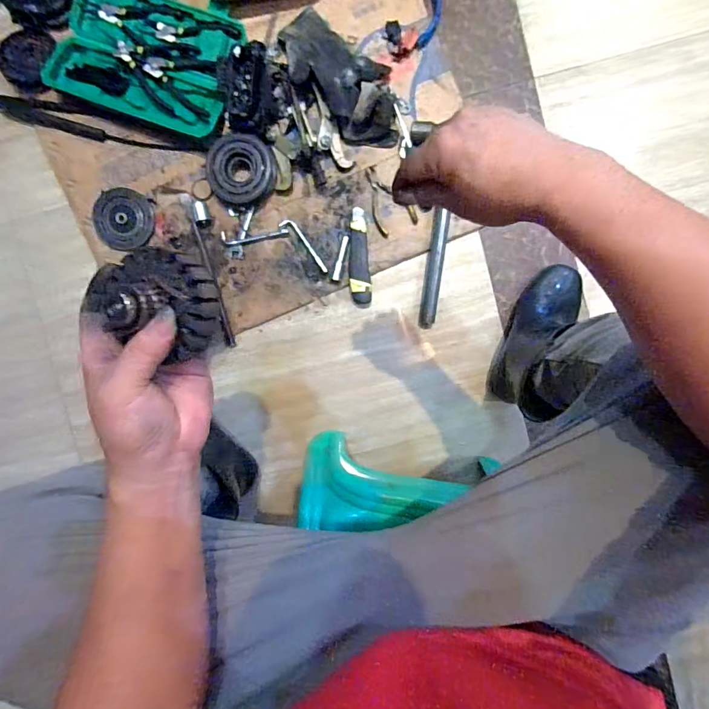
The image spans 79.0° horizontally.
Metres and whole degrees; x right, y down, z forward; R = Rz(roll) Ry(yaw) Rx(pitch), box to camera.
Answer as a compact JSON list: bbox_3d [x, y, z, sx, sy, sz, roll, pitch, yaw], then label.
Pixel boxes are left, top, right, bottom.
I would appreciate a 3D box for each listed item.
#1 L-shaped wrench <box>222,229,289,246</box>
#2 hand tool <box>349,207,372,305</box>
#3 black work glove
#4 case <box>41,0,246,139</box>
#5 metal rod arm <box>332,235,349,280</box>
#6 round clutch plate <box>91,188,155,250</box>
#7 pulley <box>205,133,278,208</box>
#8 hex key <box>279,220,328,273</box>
[{"bbox_3d":[-0.173,-0.207,0.746,0.116,0.004,0.024,-7,93,1],"label":"L-shaped wrench"},{"bbox_3d":[0.007,-0.168,0.737,0.035,0.016,0.160,-4,93,1],"label":"hand tool"},{"bbox_3d":[-0.019,-0.452,0.697,0.132,0.066,0.256,-44,92,3],"label":"black work glove"},{"bbox_3d":[-0.347,-0.503,0.710,0.298,0.033,0.212,21,93,-1],"label":"case"},{"bbox_3d":[-0.024,-0.165,0.740,0.012,0.008,0.077,14,94,0],"label":"metal rod arm"},{"bbox_3d":[-0.401,-0.235,0.749,0.105,0.008,0.101,0,93,1],"label":"round clutch plate"},{"bbox_3d":[-0.188,-0.303,0.710,0.109,0.050,0.104,0,93,1],"label":"pulley"},{"bbox_3d":[-0.083,-0.188,0.739,0.021,0.006,0.115,-44,92,3],"label":"hex key"}]

